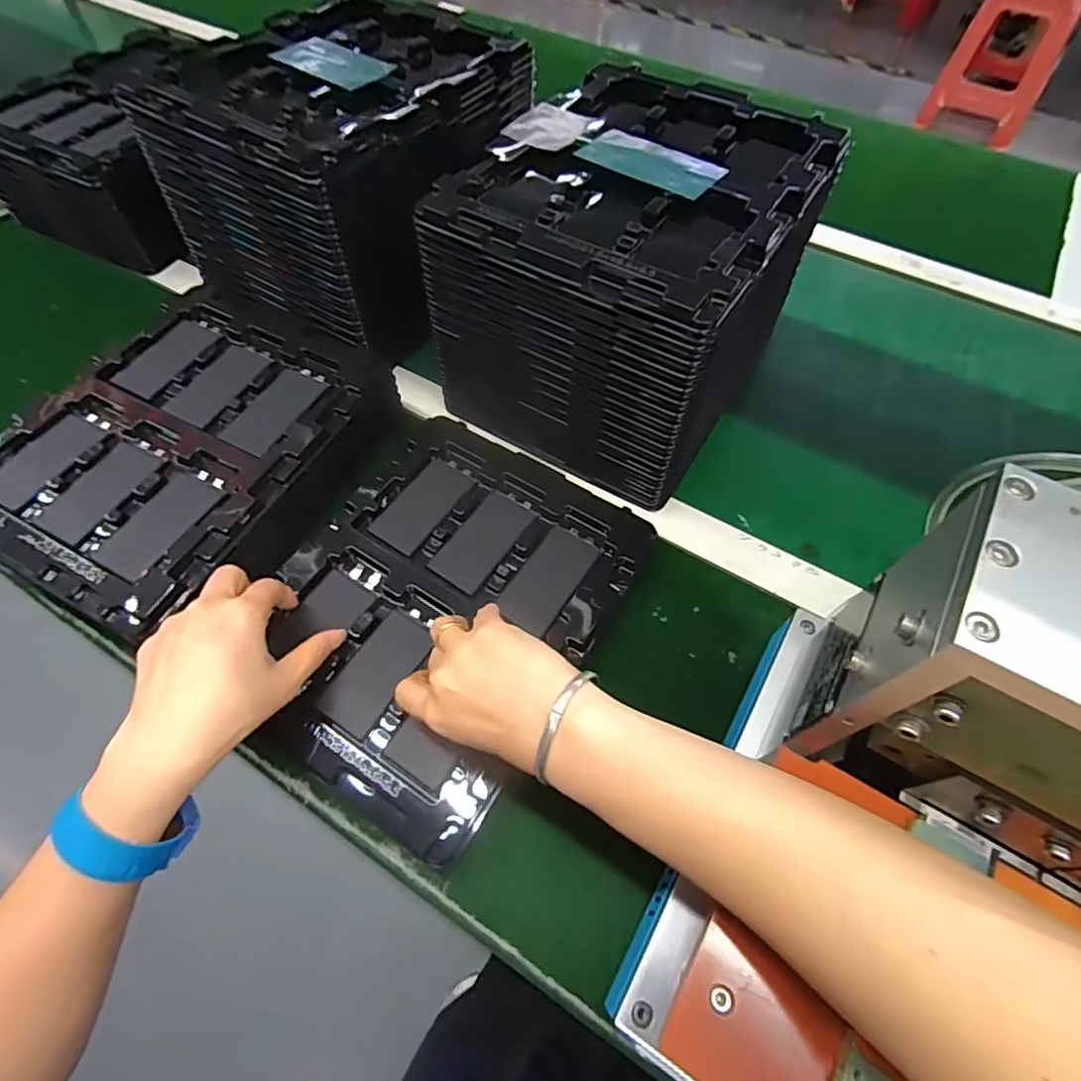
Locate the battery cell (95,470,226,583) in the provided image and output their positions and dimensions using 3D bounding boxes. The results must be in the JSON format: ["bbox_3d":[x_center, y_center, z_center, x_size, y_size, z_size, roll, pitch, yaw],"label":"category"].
[{"bbox_3d":[-0.265,-0.013,0.408,0.045,0.006,0.084,22,62,12],"label":"battery cell"}]

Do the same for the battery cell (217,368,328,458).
[{"bbox_3d":[-0.208,-0.102,0.462,0.047,0.006,0.083,24,63,13],"label":"battery cell"}]

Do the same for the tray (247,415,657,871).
[{"bbox_3d":[-0.073,0.043,0.425,0.213,0.015,0.273,30,64,16],"label":"tray"}]

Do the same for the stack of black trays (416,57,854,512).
[{"bbox_3d":[0.075,-0.217,0.479,0.217,0.167,0.270,28,64,15],"label":"stack of black trays"}]

